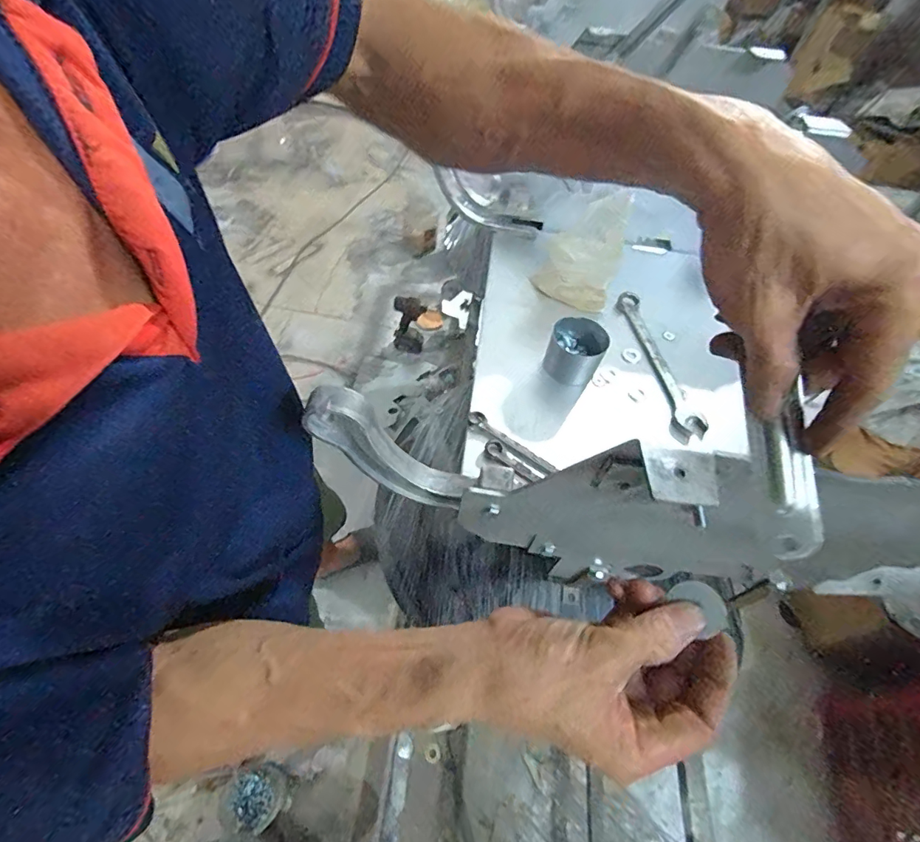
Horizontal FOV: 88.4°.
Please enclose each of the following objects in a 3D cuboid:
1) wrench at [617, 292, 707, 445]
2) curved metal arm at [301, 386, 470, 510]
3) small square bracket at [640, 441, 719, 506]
[{"bbox_3d":[0.246,-0.075,0.589,0.036,0.018,0.225,-3,55,-9],"label":"wrench"},{"bbox_3d":[-0.060,0.031,0.395,0.065,0.169,0.023,-17,45,33],"label":"curved metal arm"},{"bbox_3d":[0.129,0.031,0.278,0.041,0.004,0.037,9,53,1],"label":"small square bracket"}]

